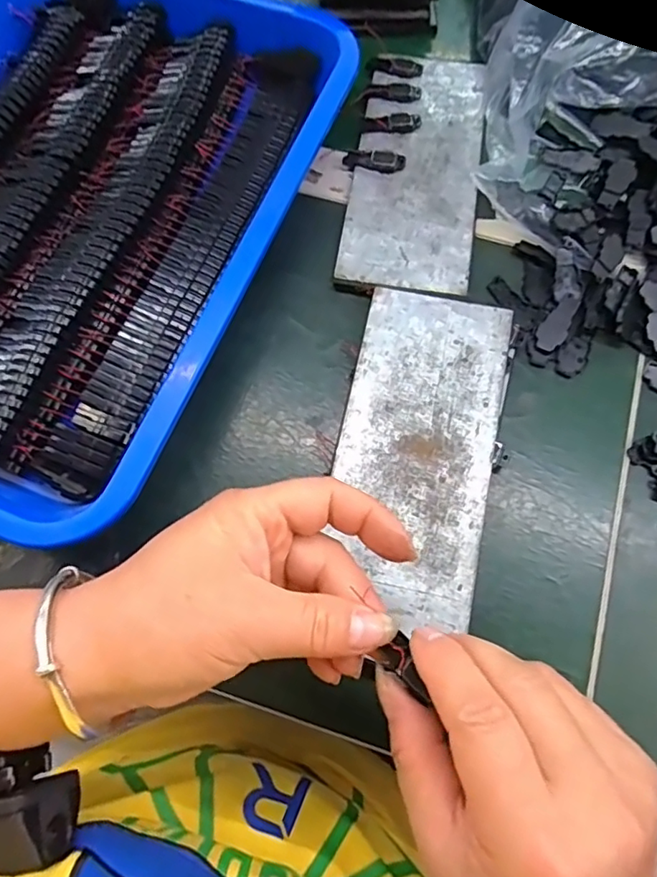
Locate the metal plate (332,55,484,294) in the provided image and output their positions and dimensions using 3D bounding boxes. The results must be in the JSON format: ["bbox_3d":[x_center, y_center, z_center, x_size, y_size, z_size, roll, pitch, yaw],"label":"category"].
[{"bbox_3d":[0.058,-0.177,0.371,0.076,0.008,0.194,9,71,4],"label":"metal plate"}]

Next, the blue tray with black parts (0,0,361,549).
[{"bbox_3d":[-0.158,-0.143,0.339,0.268,0.044,0.375,21,73,8],"label":"blue tray with black parts"}]

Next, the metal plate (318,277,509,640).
[{"bbox_3d":[0.046,0.004,0.302,0.079,0.018,0.174,12,72,5],"label":"metal plate"}]

